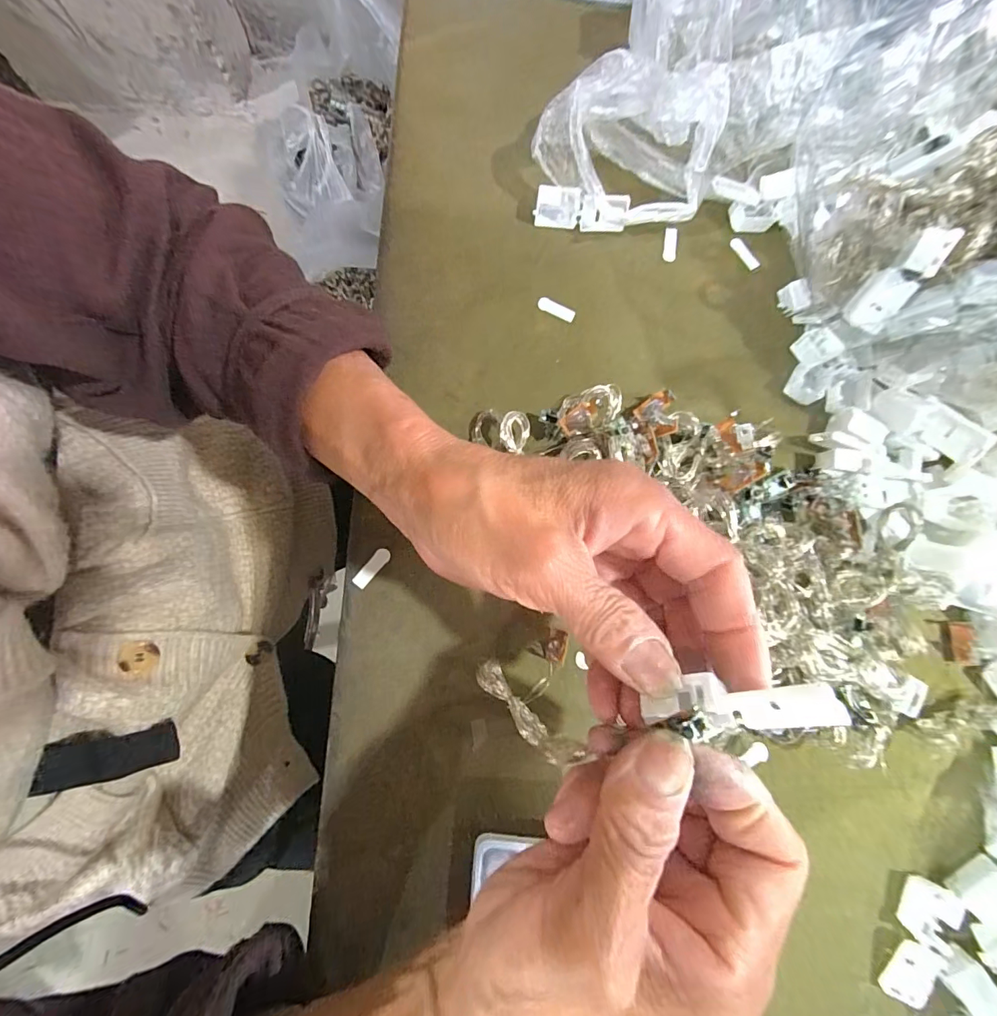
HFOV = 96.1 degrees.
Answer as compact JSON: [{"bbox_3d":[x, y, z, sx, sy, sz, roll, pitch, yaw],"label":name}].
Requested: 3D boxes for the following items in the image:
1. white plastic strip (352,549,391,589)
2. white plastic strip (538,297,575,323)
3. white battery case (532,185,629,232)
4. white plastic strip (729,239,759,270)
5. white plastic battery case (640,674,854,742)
[{"bbox_3d":[-0.067,0.032,0.235,0.007,0.004,0.024,39,81,4],"label":"white plastic strip"},{"bbox_3d":[0.034,-0.118,0.267,0.023,0.004,0.007,24,80,2],"label":"white plastic strip"},{"bbox_3d":[0.049,-0.178,0.268,0.053,0.020,0.013,12,80,0],"label":"white battery case"},{"bbox_3d":[0.154,-0.159,0.281,0.006,0.004,0.023,-36,81,-6],"label":"white plastic strip"},{"bbox_3d":[0.072,0.061,0.136,0.054,0.011,0.016,-11,78,24],"label":"white plastic battery case"}]

